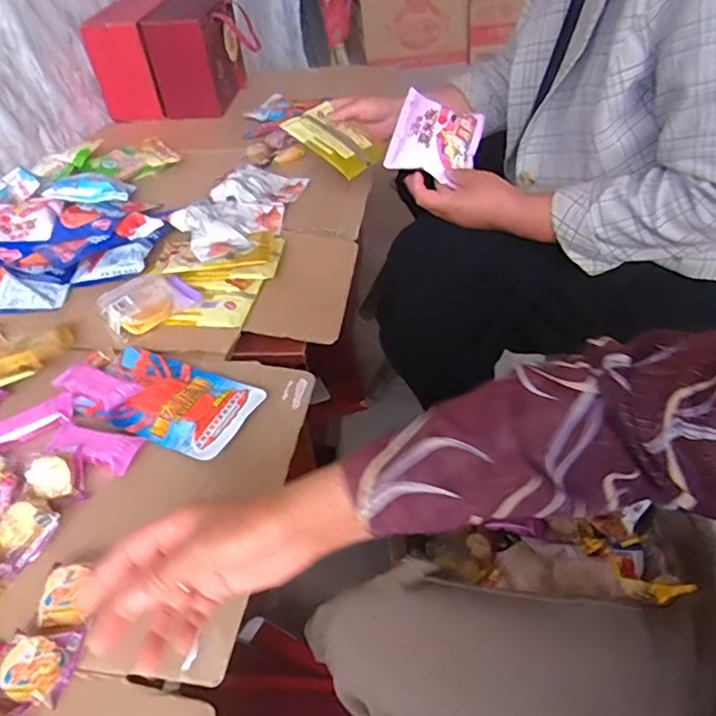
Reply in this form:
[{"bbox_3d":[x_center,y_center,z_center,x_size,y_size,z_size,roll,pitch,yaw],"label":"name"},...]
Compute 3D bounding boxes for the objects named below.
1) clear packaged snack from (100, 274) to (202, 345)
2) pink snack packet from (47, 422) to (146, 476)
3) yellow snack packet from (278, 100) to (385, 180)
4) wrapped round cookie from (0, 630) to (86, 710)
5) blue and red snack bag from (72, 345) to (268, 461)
[{"bbox_3d":[-0.263,-0.070,0.714,0.105,0.031,0.088,-33,49,-25],"label":"clear packaged snack"},{"bbox_3d":[-0.259,0.085,0.562,0.086,0.016,0.041,8,45,16],"label":"pink snack packet"},{"bbox_3d":[-0.030,-0.327,0.859,0.140,0.023,0.094,39,62,14],"label":"yellow snack packet"},{"bbox_3d":[-0.235,0.225,0.418,0.047,0.021,0.047,-2,43,6],"label":"wrapped round cookie"},{"bbox_3d":[-0.200,0.046,0.605,0.185,0.017,0.097,15,47,22],"label":"blue and red snack bag"}]

